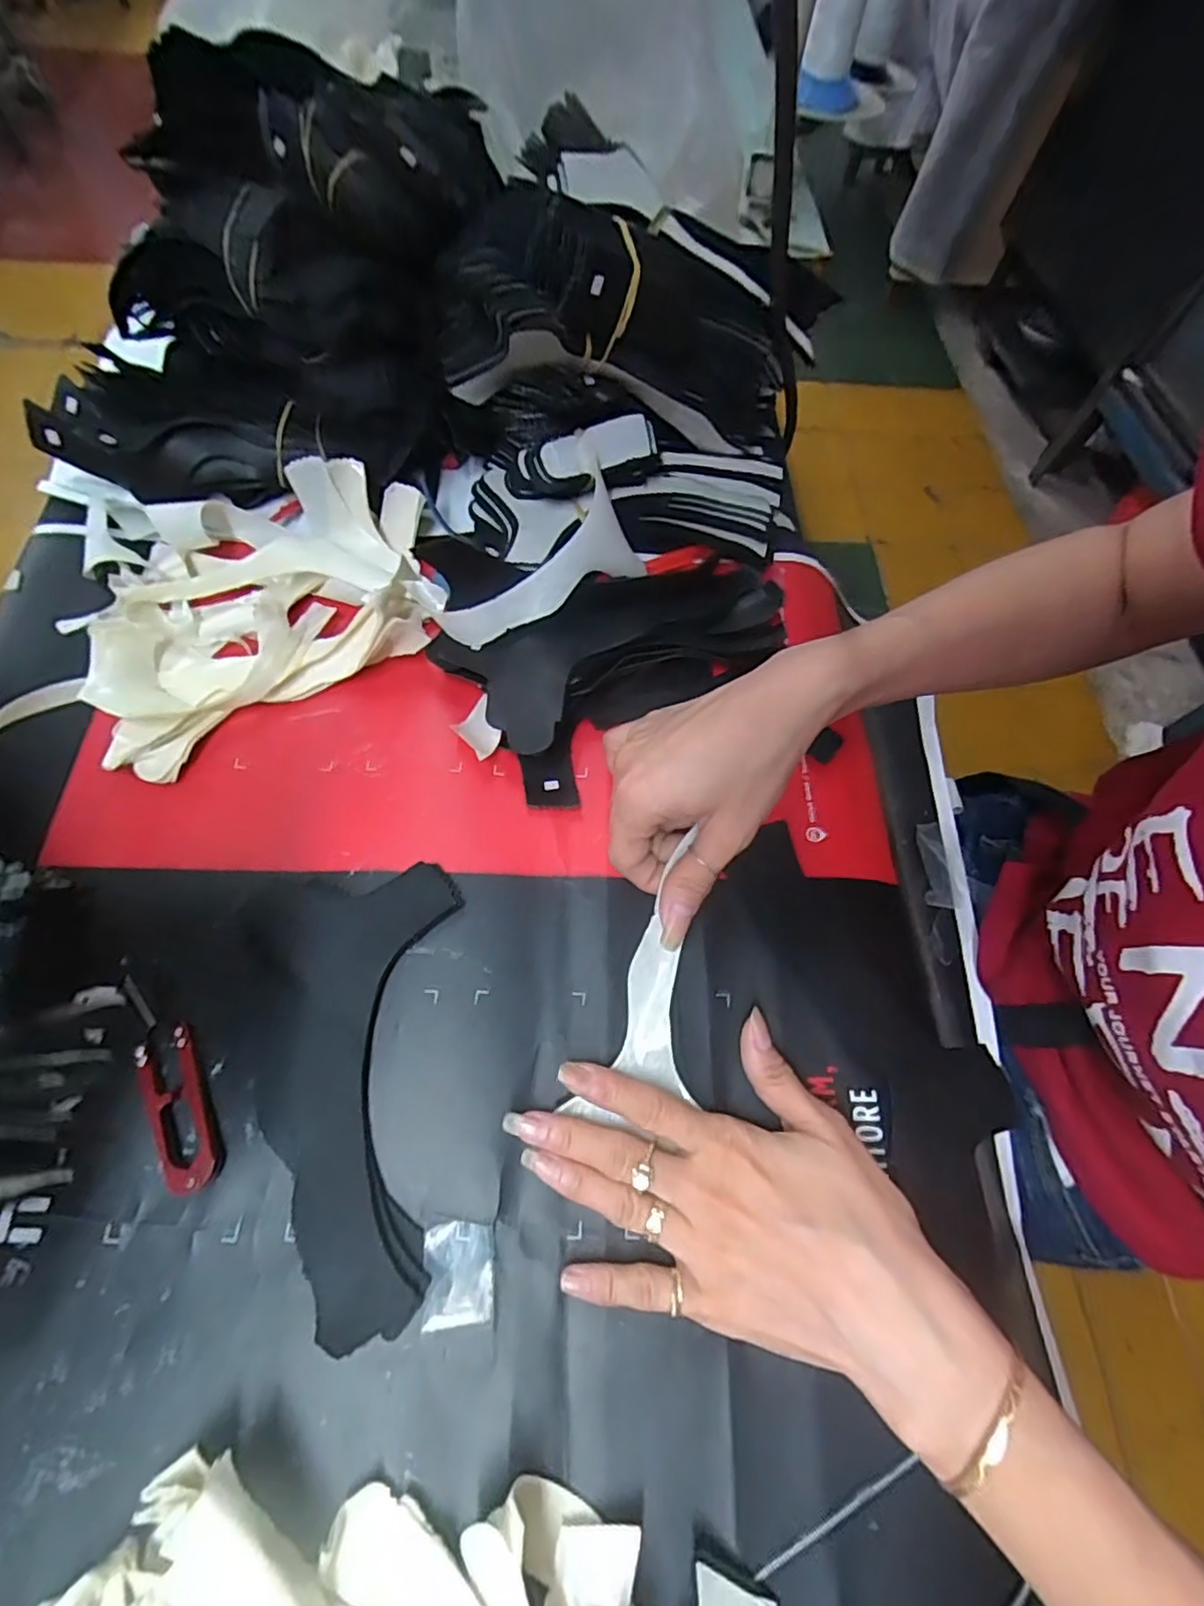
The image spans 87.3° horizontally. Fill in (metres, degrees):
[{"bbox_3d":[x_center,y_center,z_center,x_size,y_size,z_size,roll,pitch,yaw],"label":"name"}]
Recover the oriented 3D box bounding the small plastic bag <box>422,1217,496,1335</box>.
[{"bbox_3d":[-0.059,0.190,0.255,0.027,0.013,0.034,-3,66,-5],"label":"small plastic bag"}]

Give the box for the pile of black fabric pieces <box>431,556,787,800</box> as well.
[{"bbox_3d":[0.019,-0.092,0.371,0.201,0.042,0.113,-32,71,-16],"label":"pile of black fabric pieces"}]

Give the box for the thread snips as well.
[{"bbox_3d":[-0.191,0.120,0.280,0.022,0.007,0.100,-25,69,-14],"label":"thread snips"}]

